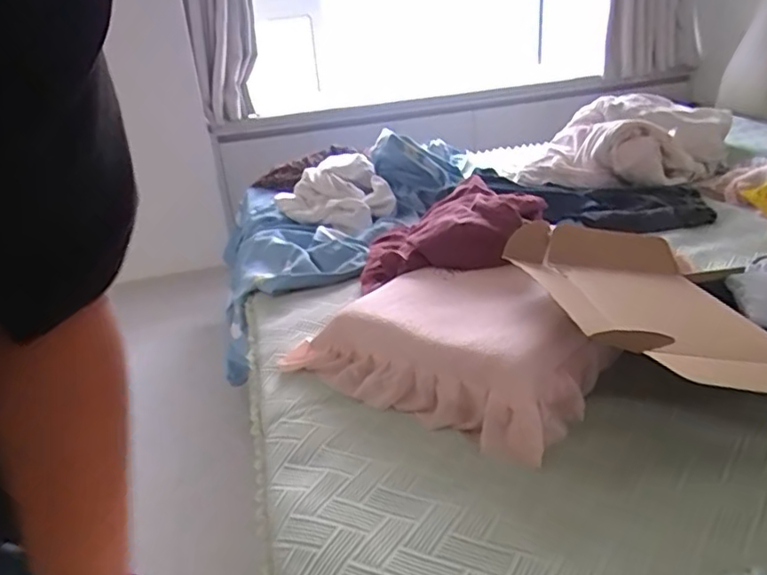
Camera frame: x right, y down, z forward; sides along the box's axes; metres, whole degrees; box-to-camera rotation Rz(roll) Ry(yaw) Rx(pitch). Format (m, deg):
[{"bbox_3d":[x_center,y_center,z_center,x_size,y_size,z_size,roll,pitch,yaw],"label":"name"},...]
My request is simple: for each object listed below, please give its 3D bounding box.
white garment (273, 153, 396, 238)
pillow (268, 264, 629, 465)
[{"bbox_3d":[-0.116,-0.245,1.577,0.277,0.137,0.337,-15,26,-20],"label":"white garment"},{"bbox_3d":[0.104,0.088,0.963,0.465,0.141,0.327,18,33,41],"label":"pillow"}]

